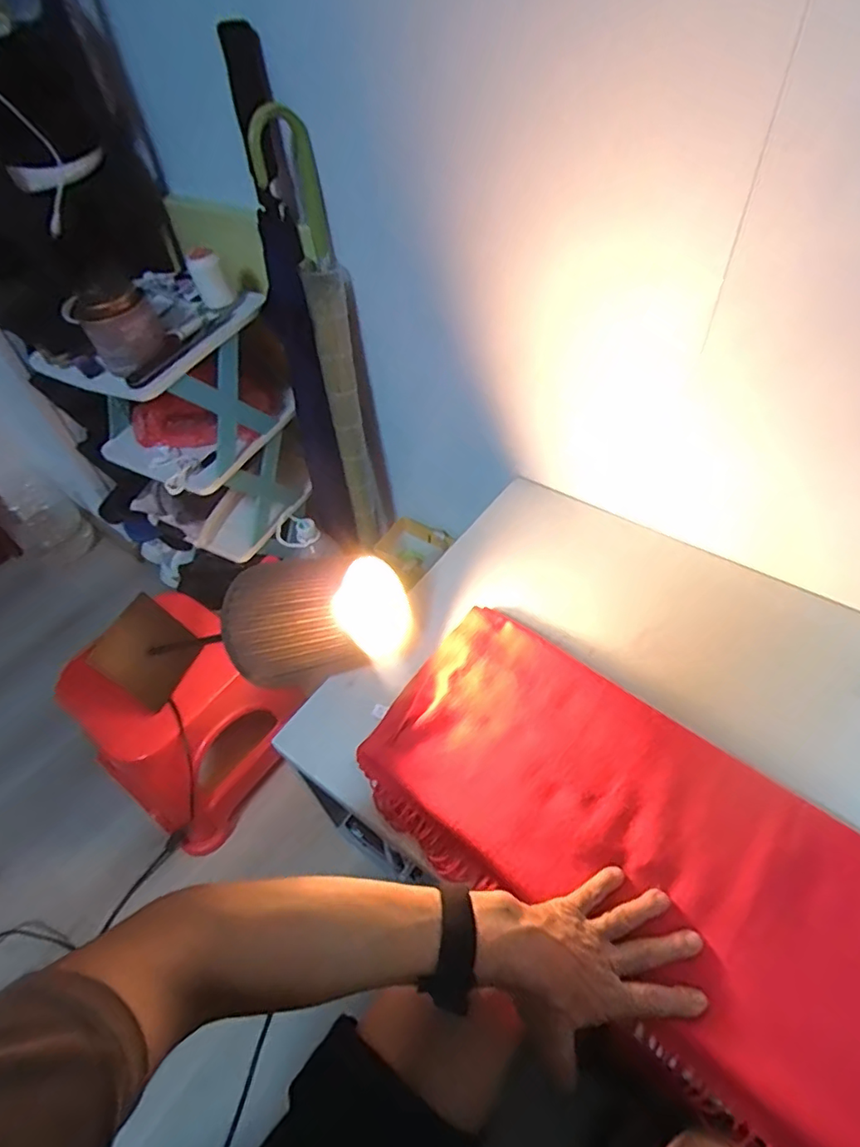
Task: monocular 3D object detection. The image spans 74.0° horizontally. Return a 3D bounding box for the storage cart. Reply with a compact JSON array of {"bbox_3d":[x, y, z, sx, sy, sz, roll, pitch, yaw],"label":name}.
[{"bbox_3d":[-0.339,-0.237,0.837,0.209,0.382,0.217,14,54,16],"label":"storage cart"}]

